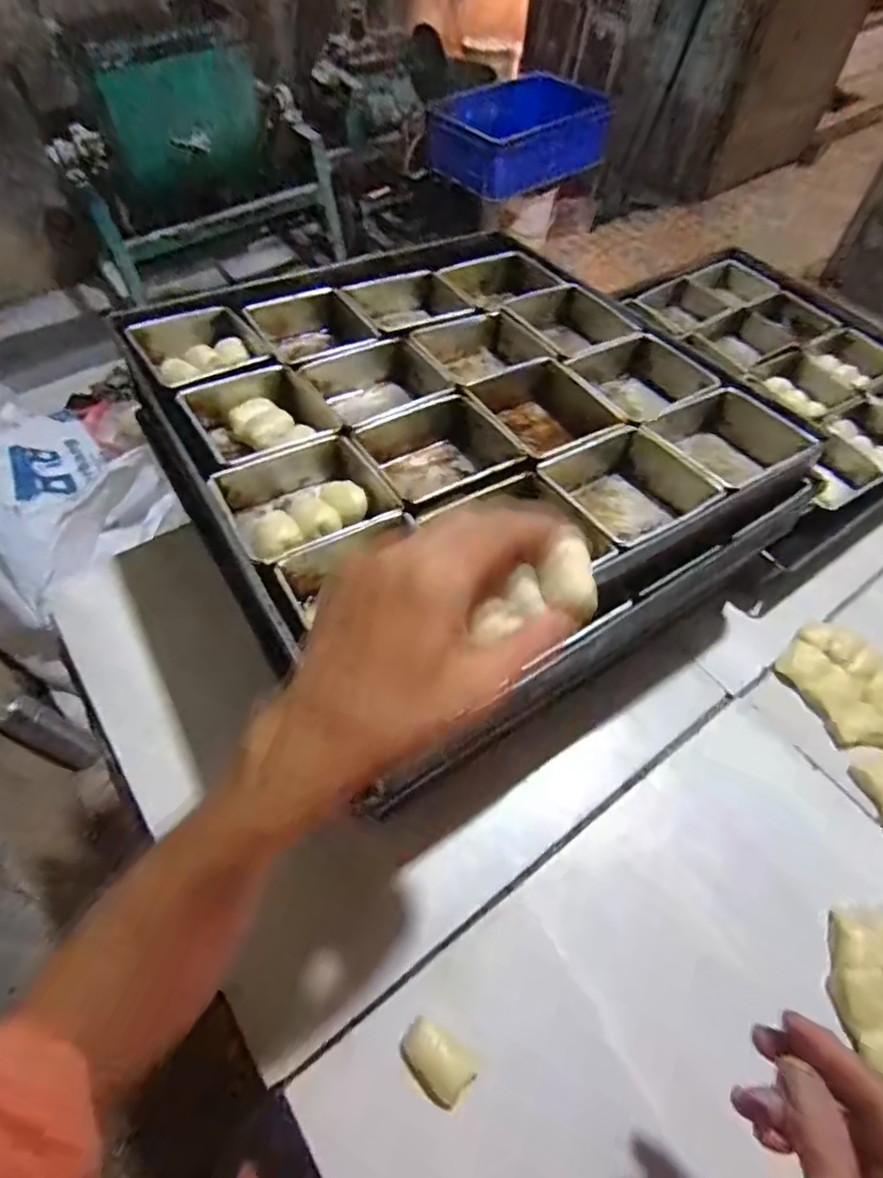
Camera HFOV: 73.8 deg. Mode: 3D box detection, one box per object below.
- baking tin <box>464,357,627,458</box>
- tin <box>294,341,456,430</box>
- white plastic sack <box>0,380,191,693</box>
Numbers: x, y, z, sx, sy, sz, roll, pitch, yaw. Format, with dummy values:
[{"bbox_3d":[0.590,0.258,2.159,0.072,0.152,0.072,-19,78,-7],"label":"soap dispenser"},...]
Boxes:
[{"bbox_3d":[0.090,-0.146,0.515,0.108,0.054,0.110,-28,62,-17],"label":"baking tin"},{"bbox_3d":[-0.053,-0.183,0.535,0.125,0.045,0.087,-28,62,-17],"label":"tin"},{"bbox_3d":[-1.075,-0.341,1.385,0.432,0.601,0.798,-36,65,-21],"label":"white plastic sack"}]

